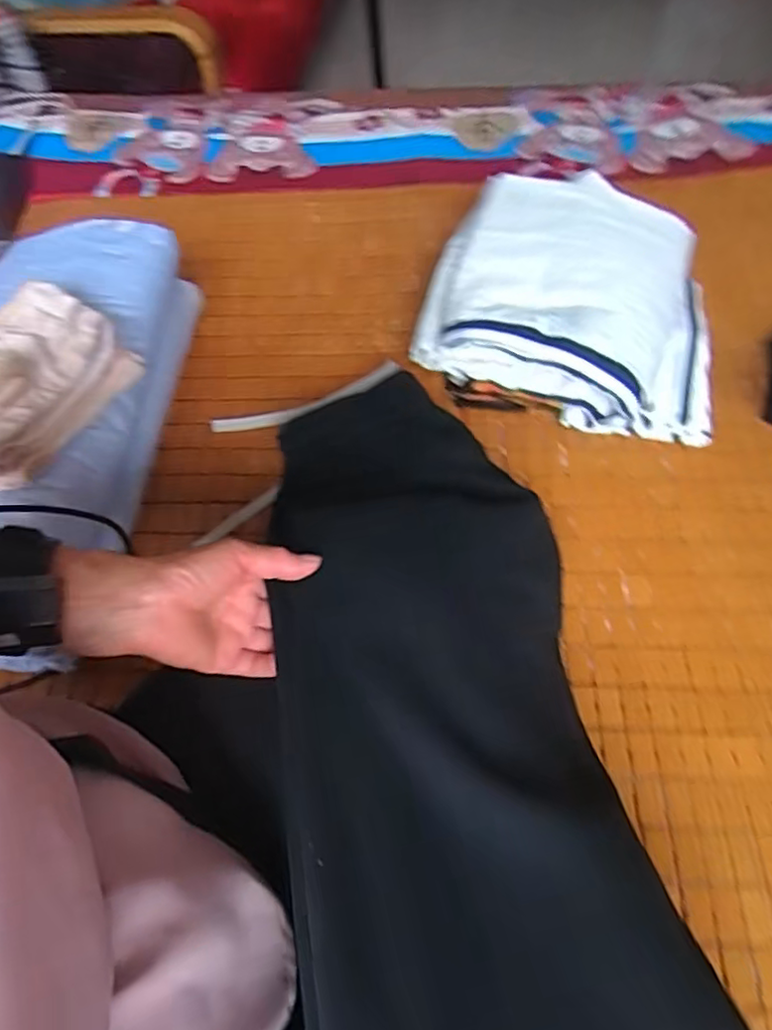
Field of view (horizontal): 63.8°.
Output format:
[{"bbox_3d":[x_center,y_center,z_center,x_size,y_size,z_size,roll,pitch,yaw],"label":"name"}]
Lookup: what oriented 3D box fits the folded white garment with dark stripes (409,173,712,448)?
[{"bbox_3d":[0.211,-0.232,0.673,0.305,0.110,0.274,16,62,13],"label":"folded white garment with dark stripes"}]

